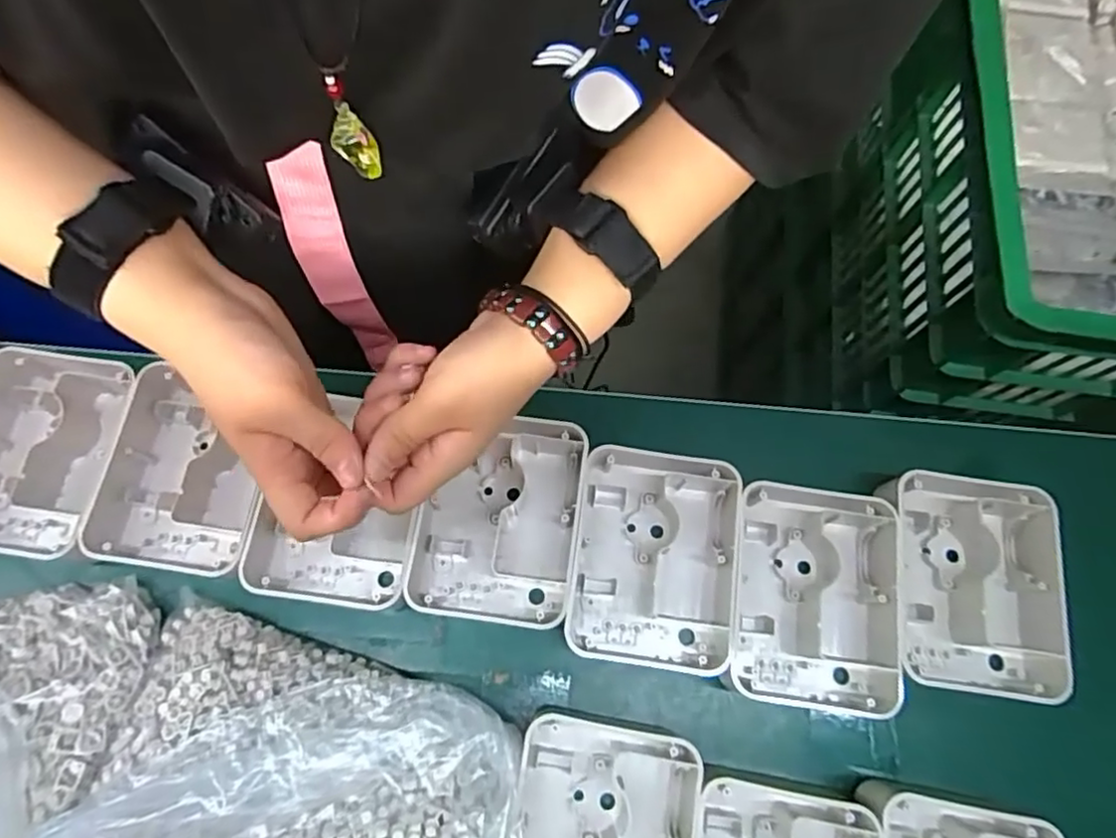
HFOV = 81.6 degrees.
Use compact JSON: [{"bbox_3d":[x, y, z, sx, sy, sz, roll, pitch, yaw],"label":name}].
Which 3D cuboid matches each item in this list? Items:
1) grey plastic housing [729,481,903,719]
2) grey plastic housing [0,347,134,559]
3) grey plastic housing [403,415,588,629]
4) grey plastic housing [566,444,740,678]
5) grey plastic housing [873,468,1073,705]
[{"bbox_3d":[0.155,0.107,0.397,0.099,0.036,0.127,9,72,1],"label":"grey plastic housing"},{"bbox_3d":[-0.330,0.022,0.420,0.098,0.045,0.130,9,72,1],"label":"grey plastic housing"},{"bbox_3d":[-0.037,0.062,0.415,0.097,0.043,0.127,8,72,0],"label":"grey plastic housing"},{"bbox_3d":[0.063,0.087,0.412,0.105,0.042,0.133,8,72,0],"label":"grey plastic housing"},{"bbox_3d":[0.253,0.100,0.405,0.099,0.043,0.130,9,72,1],"label":"grey plastic housing"}]

